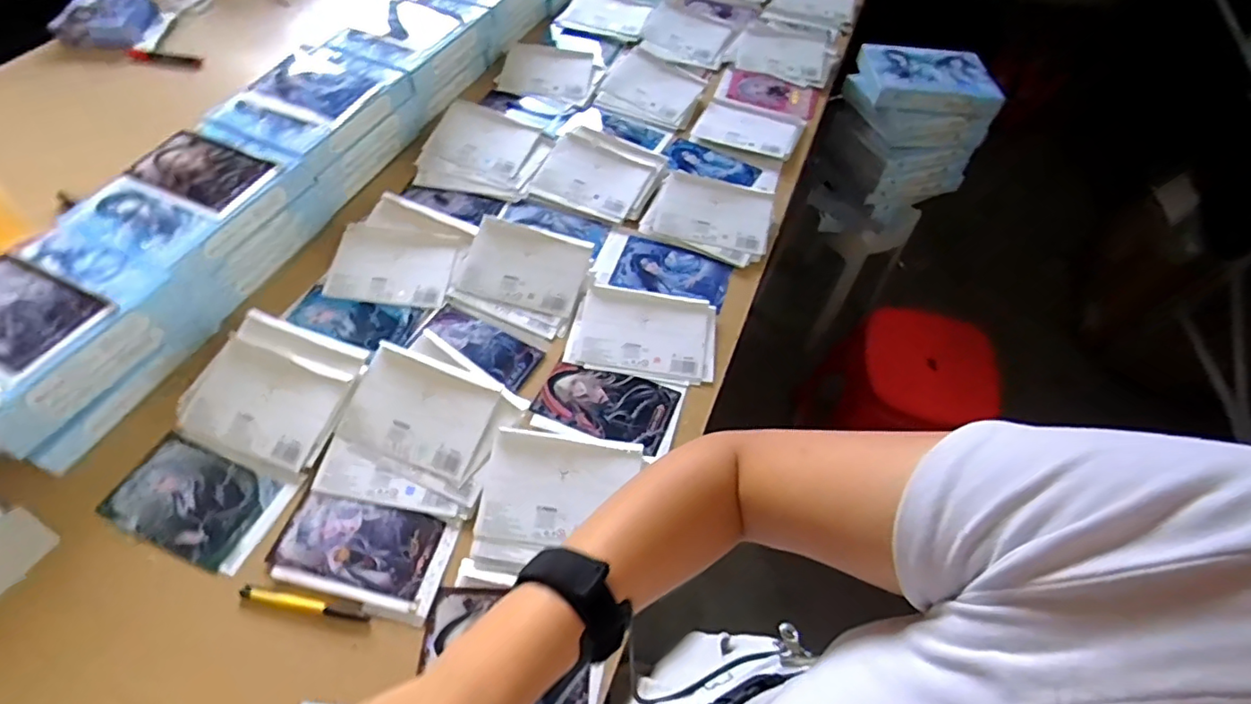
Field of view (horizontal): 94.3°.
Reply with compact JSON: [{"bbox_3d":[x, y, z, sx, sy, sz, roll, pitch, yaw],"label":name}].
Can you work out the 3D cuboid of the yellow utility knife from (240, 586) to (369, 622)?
[{"bbox_3d":[-0.334,0.262,0.603,0.137,0.005,0.012,11,55,3],"label":"yellow utility knife"}]

